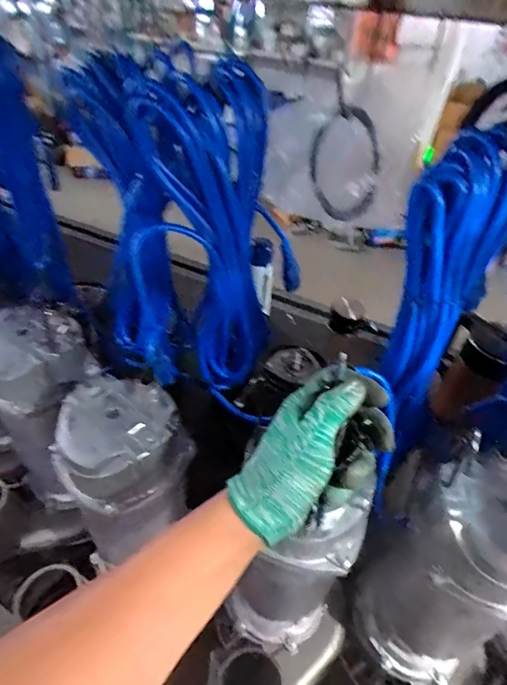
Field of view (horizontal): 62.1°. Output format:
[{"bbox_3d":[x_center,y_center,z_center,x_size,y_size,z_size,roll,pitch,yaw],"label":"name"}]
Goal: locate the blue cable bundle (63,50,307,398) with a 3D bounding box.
[{"bbox_3d":[-0.066,-0.103,0.489,0.208,0.366,0.087,16,41,13],"label":"blue cable bundle"}]

